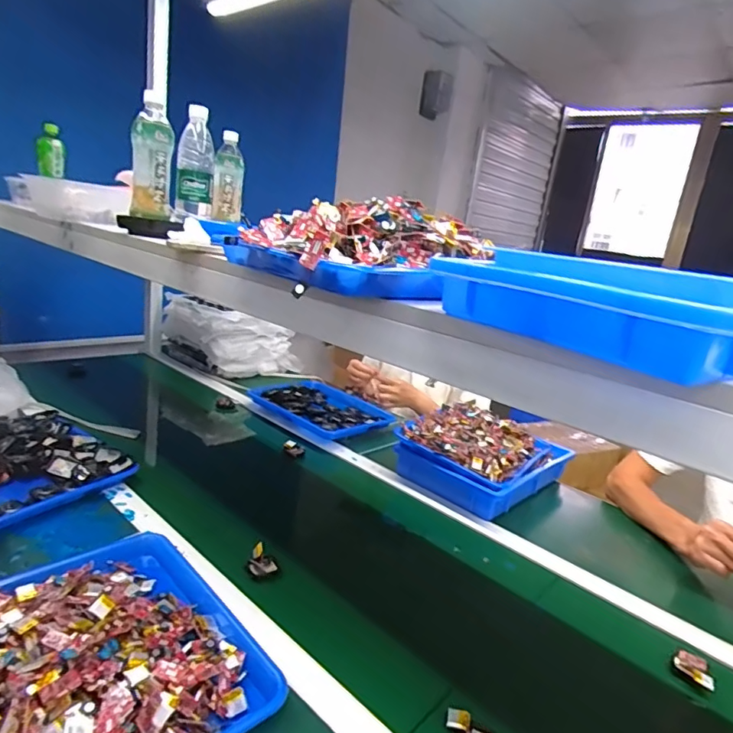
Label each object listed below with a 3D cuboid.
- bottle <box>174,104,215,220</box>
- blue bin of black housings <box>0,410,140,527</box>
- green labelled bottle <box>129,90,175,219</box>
[{"bbox_3d":[-0.312,-0.366,0.920,0.067,0.182,0.057,1,16,-19],"label":"bottle"},{"bbox_3d":[-0.613,0.162,0.898,0.335,0.053,0.245,16,18,31],"label":"blue bin of black housings"},{"bbox_3d":[-0.350,-0.339,0.826,0.064,0.182,0.067,1,16,-19],"label":"green labelled bottle"}]

